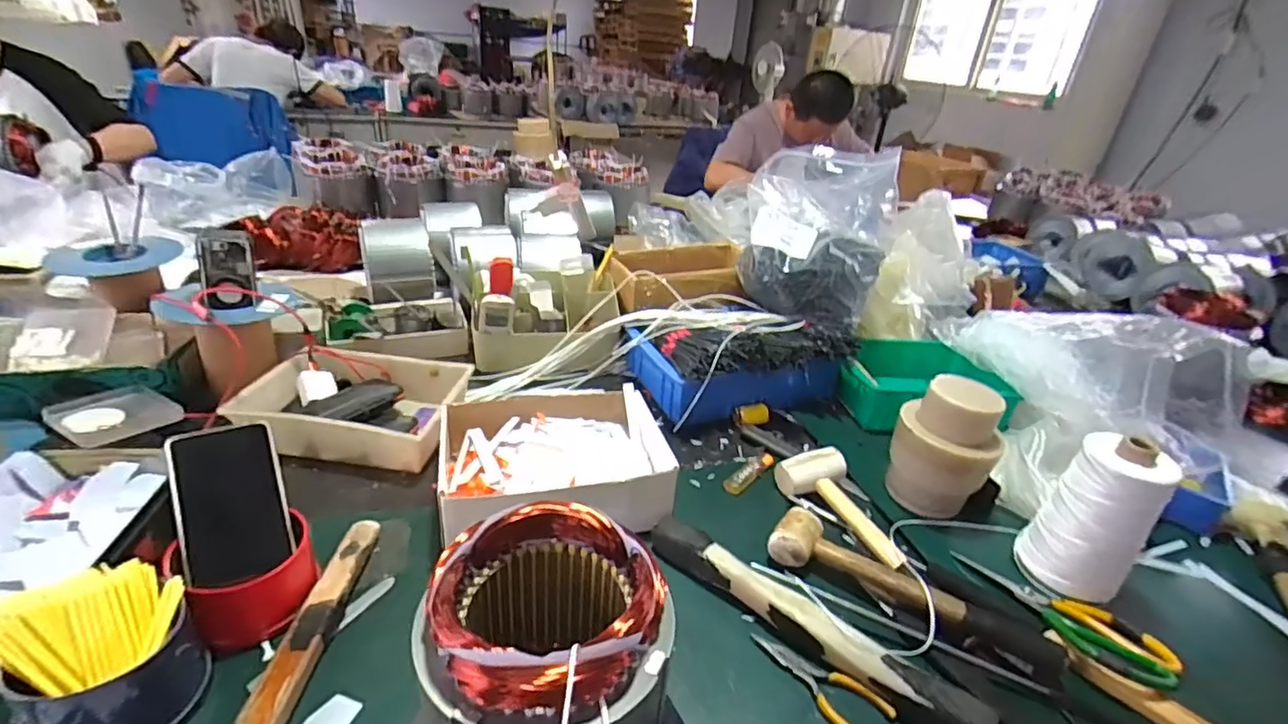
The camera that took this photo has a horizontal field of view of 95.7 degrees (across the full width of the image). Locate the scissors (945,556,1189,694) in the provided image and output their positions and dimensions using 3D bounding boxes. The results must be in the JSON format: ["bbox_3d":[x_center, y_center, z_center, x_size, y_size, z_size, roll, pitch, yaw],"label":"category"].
[{"bbox_3d":[0.397,0.236,0.558,0.180,0.018,0.084,26,35,32],"label":"scissors"}]

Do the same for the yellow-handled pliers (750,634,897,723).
[{"bbox_3d":[0.144,0.269,0.487,0.118,0.014,0.044,26,35,32],"label":"yellow-handled pliers"}]

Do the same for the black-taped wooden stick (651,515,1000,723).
[{"bbox_3d":[0.141,0.230,0.524,0.322,0.030,0.041,26,35,31],"label":"black-taped wooden stick"}]

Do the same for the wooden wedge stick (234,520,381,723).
[{"bbox_3d":[-0.271,0.225,0.458,0.030,0.023,0.269,4,29,-3],"label":"wooden wedge stick"}]

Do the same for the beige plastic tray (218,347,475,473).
[{"bbox_3d":[-0.361,0.052,0.740,0.248,0.054,0.175,6,29,0],"label":"beige plastic tray"}]

